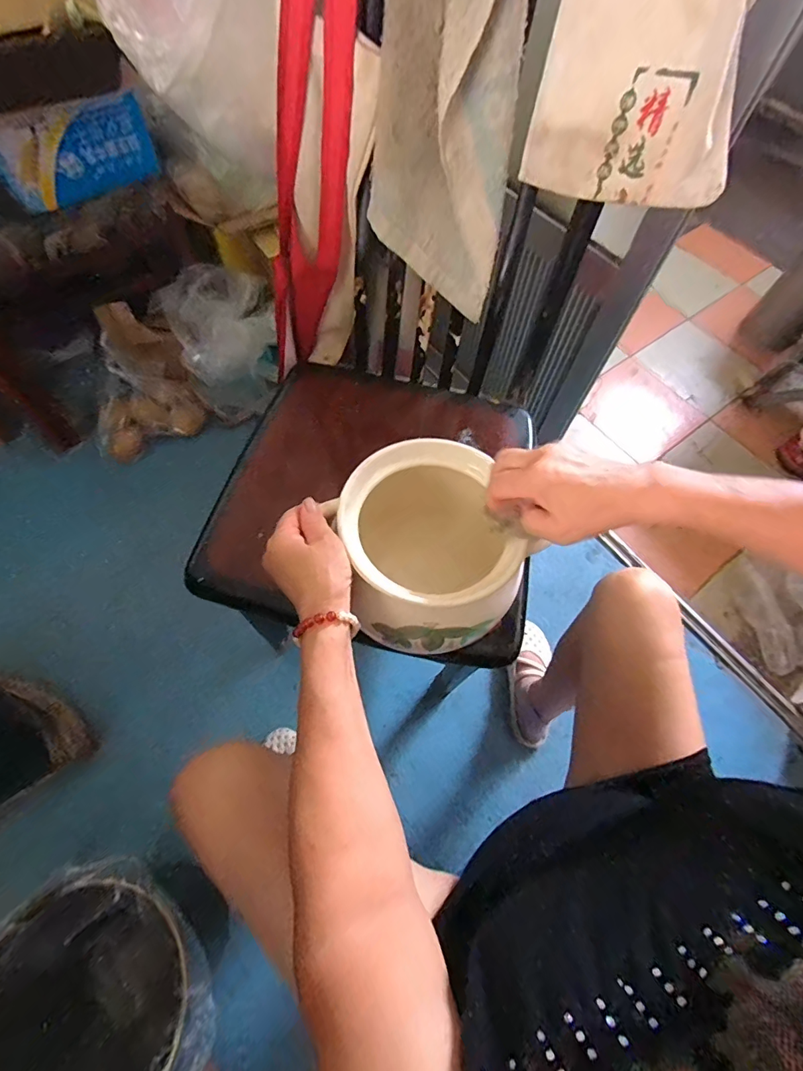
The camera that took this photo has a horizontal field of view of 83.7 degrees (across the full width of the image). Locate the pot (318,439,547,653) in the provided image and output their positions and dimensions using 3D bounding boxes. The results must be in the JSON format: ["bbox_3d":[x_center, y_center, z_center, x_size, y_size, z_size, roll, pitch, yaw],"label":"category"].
[{"bbox_3d":[0.025,0.018,0.464,0.159,0.155,0.193,-20,66,-12],"label":"pot"}]

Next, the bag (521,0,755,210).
[{"bbox_3d":[0.214,-0.410,0.319,0.191,0.276,0.060,9,64,1],"label":"bag"}]

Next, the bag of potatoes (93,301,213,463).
[{"bbox_3d":[-0.611,-0.346,1.022,0.249,0.242,0.172,-29,69,-16],"label":"bag of potatoes"}]

